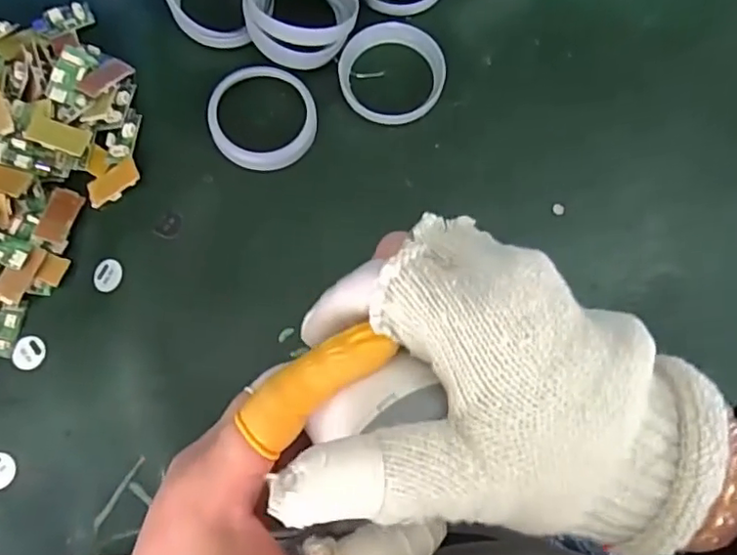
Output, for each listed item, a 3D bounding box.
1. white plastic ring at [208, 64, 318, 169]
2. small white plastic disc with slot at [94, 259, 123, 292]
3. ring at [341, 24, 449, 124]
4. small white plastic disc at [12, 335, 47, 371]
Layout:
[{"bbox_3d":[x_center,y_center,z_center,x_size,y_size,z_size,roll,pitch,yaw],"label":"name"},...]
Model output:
[{"bbox_3d":[-0.059,-0.090,0.331,0.057,0.009,0.061,0,77,0],"label":"white plastic ring"},{"bbox_3d":[-0.135,-0.001,0.309,0.015,0.004,0.016,0,77,0],"label":"small white plastic disc with slot"},{"bbox_3d":[0.013,-0.116,0.339,0.059,0.011,0.058,0,77,0],"label":"ring"},{"bbox_3d":[-0.173,0.038,0.302,0.015,0.004,0.017,17,78,4],"label":"small white plastic disc"}]

